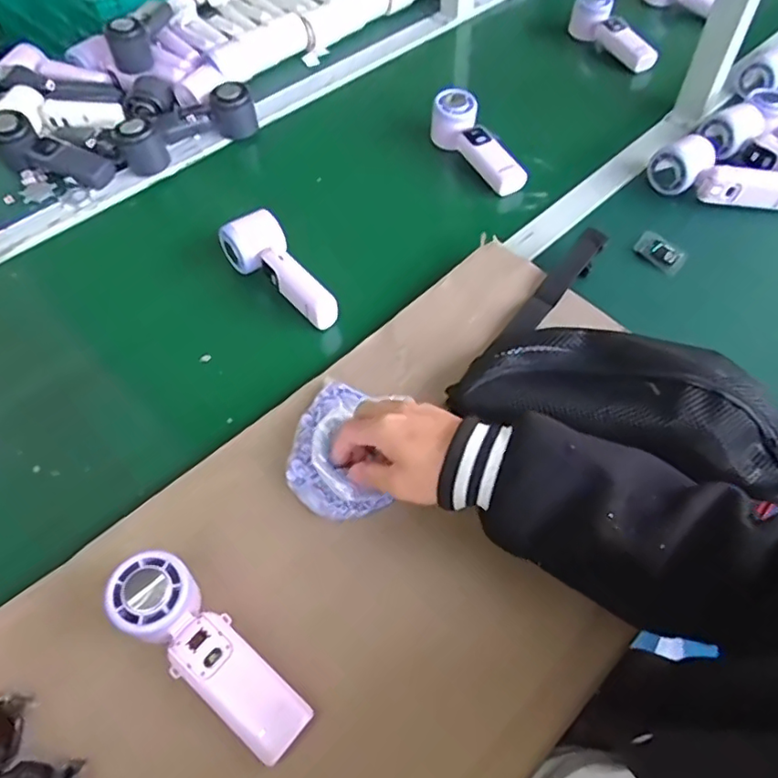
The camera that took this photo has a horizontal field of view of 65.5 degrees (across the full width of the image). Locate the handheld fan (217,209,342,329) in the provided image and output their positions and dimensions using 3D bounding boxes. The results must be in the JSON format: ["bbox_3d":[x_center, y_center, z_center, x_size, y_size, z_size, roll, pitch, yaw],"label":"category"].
[{"bbox_3d":[-0.116,-0.117,0.648,0.058,0.069,0.154,-30,60,-19],"label":"handheld fan"}]

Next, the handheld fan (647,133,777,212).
[{"bbox_3d":[0.403,-0.256,0.725,0.172,0.055,0.049,17,57,12],"label":"handheld fan"}]

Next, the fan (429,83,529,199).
[{"bbox_3d":[0.113,-0.315,0.766,0.045,0.062,0.159,-26,59,-17],"label":"fan"}]

